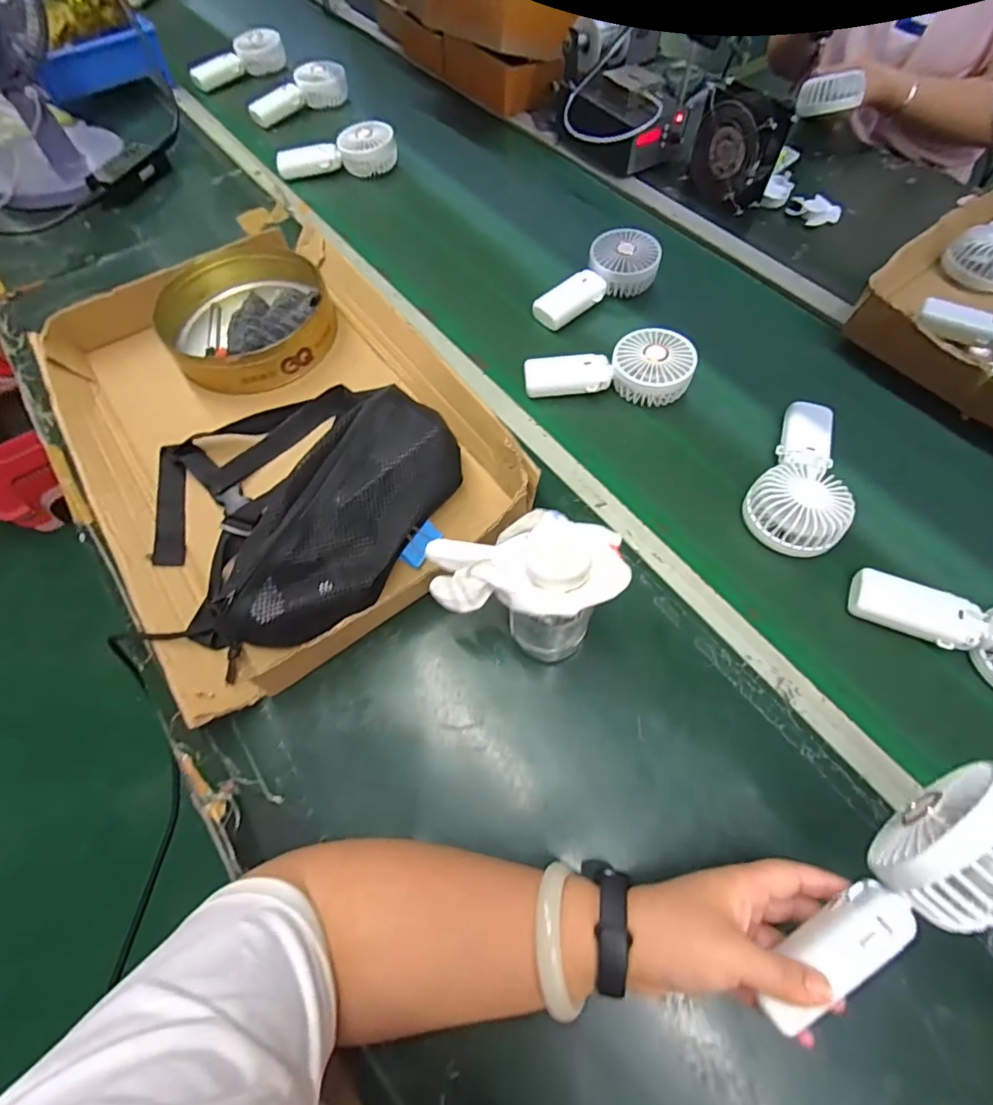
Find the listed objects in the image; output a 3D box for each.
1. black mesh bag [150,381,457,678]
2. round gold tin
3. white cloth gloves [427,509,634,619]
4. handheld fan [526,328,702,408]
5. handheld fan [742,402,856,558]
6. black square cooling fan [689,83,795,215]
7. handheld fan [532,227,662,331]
[{"bbox_3d":[-0.201,-0.056,0.477,0.291,0.072,0.293,26,63,13],"label":"black mesh bag"},{"bbox_3d":[-0.297,-0.283,0.607,0.199,0.052,0.197,0,61,-1],"label":"round gold tin"},{"bbox_3d":[0.015,0.009,0.346,0.139,0.053,0.073,-5,62,15],"label":"white cloth gloves"},{"bbox_3d":[0.125,-0.211,0.577,0.178,0.042,0.078,5,61,2],"label":"handheld fan"},{"bbox_3d":[0.309,-0.081,0.506,0.084,0.046,0.184,26,63,13],"label":"handheld fan"},{"bbox_3d":[0.345,-0.582,0.733,0.050,0.110,0.120,-28,65,-16],"label":"black square cooling fan"},{"bbox_3d":[0.119,-0.348,0.651,0.174,0.051,0.073,-30,66,-17],"label":"handheld fan"}]

